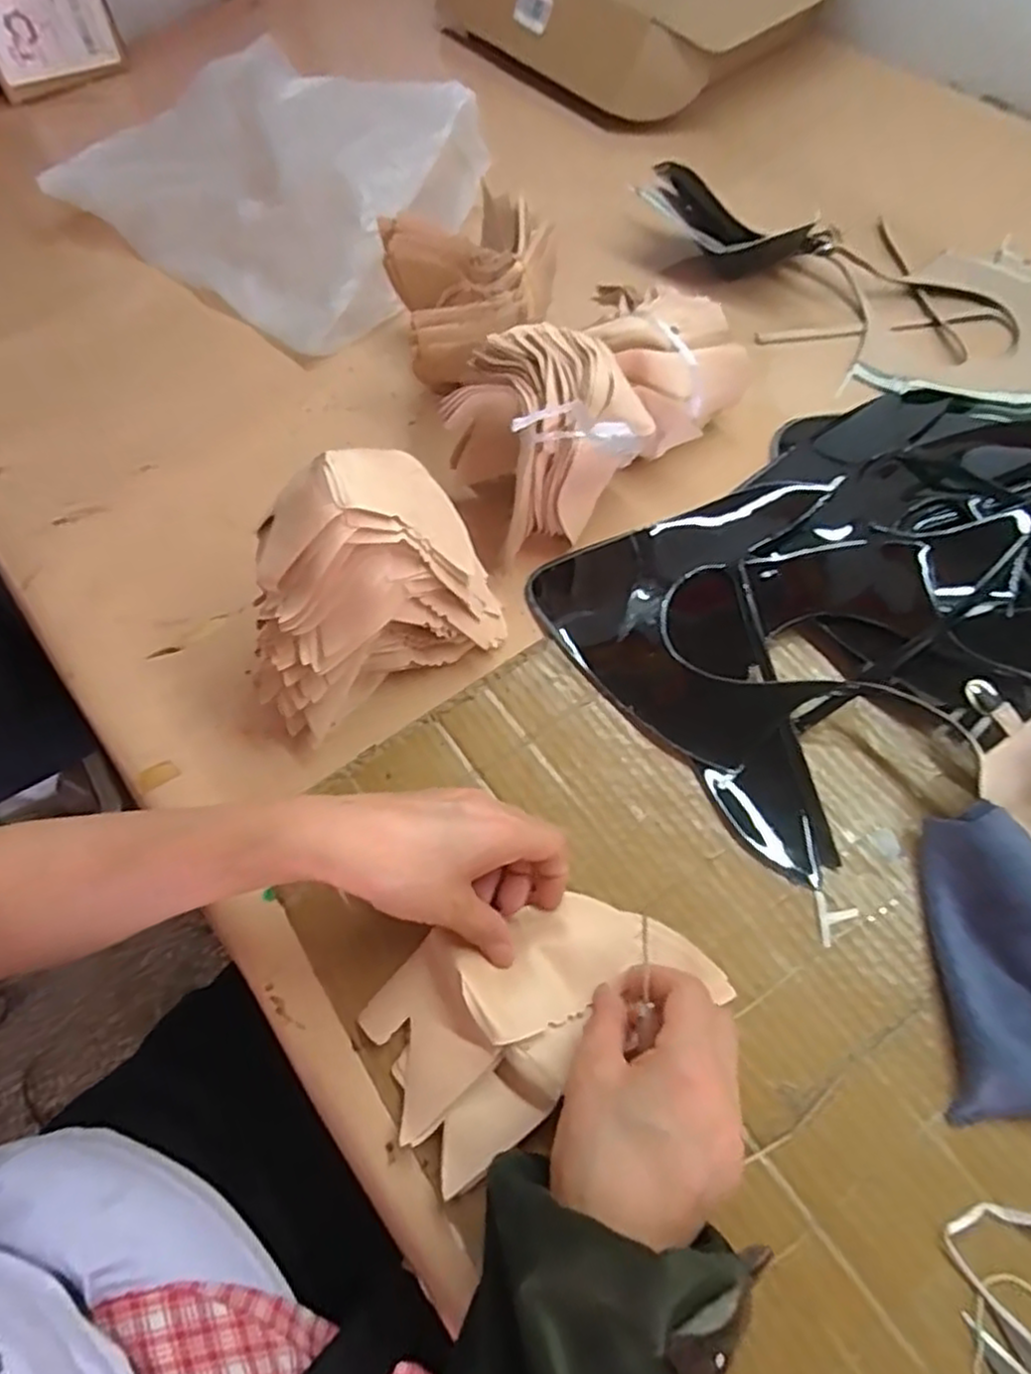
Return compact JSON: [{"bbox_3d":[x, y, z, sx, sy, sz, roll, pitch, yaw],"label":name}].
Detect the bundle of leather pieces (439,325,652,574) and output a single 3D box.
[{"bbox_3d":[0.020,-0.163,0.482,0.117,0.113,0.107,-17,63,-5],"label":"bundle of leather pieces"}]

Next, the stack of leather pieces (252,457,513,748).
[{"bbox_3d":[-0.093,-0.057,0.420,0.158,0.132,0.084,-29,65,-11],"label":"stack of leather pieces"}]

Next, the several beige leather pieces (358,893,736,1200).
[{"bbox_3d":[0.009,0.155,0.362,0.163,0.027,0.099,-33,65,-13],"label":"several beige leather pieces"}]

